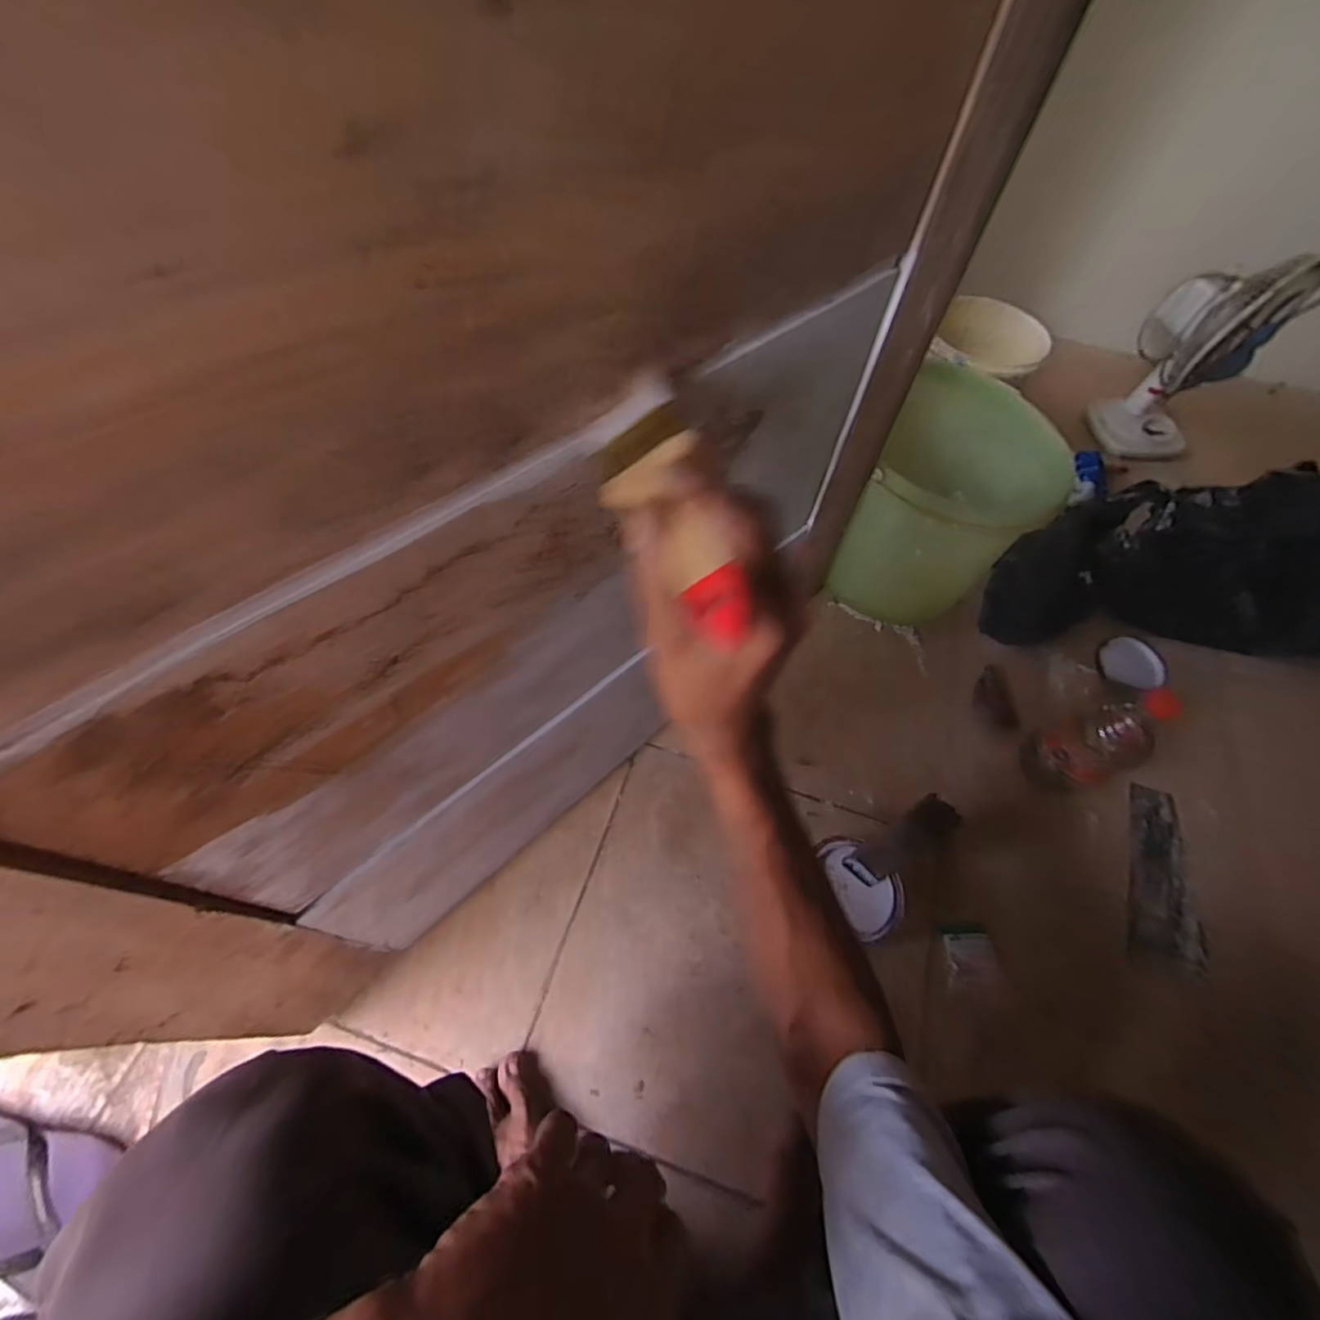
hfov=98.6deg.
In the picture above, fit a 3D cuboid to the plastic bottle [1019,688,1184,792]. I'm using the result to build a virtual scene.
[{"bbox_3d":[0.535,0.095,0.682,0.081,0.187,0.082,1,59,-2],"label":"plastic bottle"}]

